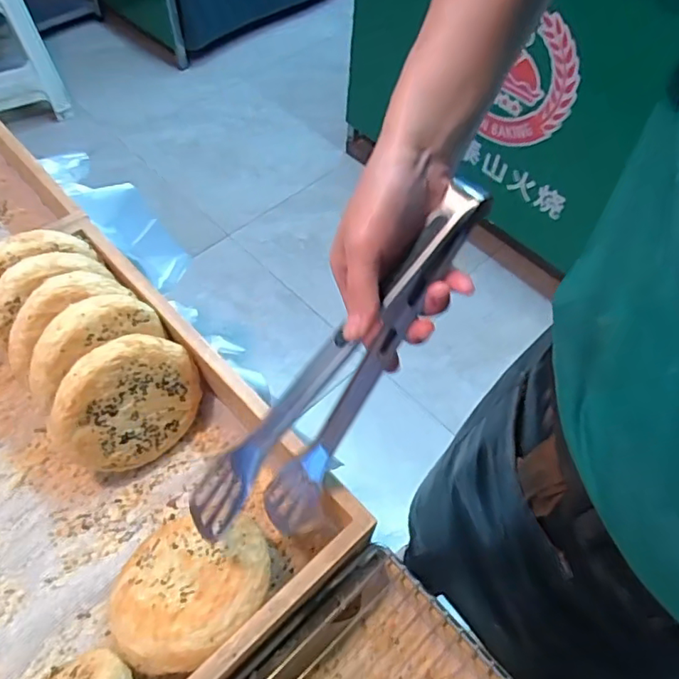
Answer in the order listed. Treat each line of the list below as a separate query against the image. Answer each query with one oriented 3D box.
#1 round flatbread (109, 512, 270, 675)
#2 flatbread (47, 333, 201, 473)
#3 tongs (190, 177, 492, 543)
[{"bbox_3d":[-0.107,0.179,0.409,0.118,0.035,0.118,-11,33,8],"label":"round flatbread"},{"bbox_3d":[-0.176,0.051,0.465,0.118,0.104,0.028,-40,37,-20],"label":"flatbread"},{"bbox_3d":[0.006,0.024,0.377,0.052,0.093,0.280,42,109,21],"label":"tongs"}]

